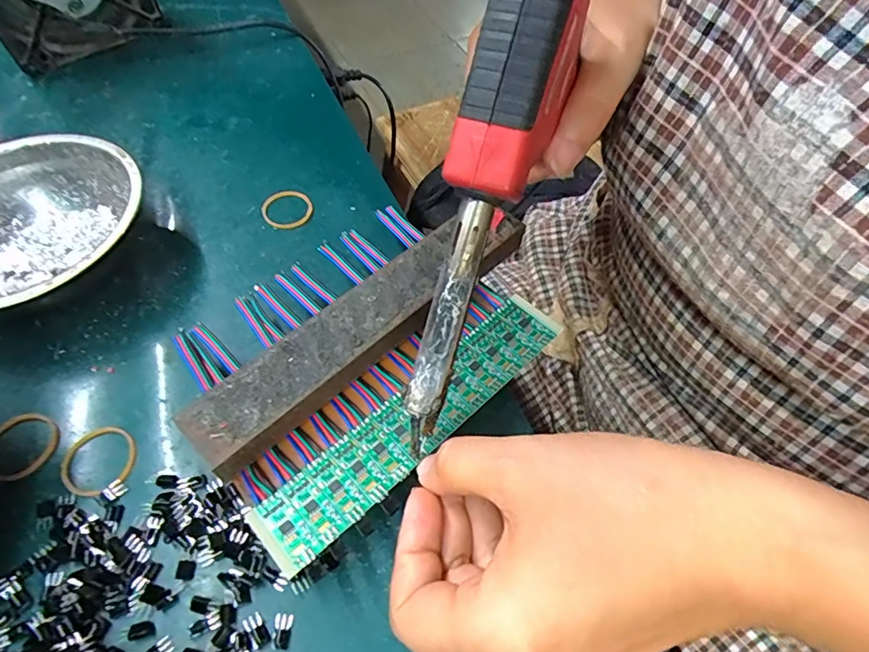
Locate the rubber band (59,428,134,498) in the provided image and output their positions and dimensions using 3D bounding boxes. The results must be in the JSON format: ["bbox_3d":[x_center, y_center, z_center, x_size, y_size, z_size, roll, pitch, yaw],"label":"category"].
[{"bbox_3d":[-0.155,0.061,0.231,0.032,0.004,0.033,1,56,-1],"label":"rubber band"}]

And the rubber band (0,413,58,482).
[{"bbox_3d":[-0.195,0.055,0.235,0.030,0.004,0.033,-36,64,-23],"label":"rubber band"}]

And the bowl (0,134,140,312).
[{"bbox_3d":[-0.225,-0.050,0.282,0.121,0.041,0.123,1,56,-1],"label":"bowl"}]

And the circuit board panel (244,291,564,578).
[{"bbox_3d":[-0.006,0.040,0.228,0.163,0.004,0.033,-38,64,-23],"label":"circuit board panel"}]

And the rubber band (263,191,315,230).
[{"bbox_3d":[-0.095,-0.077,0.322,0.030,0.004,0.033,1,56,-1],"label":"rubber band"}]

